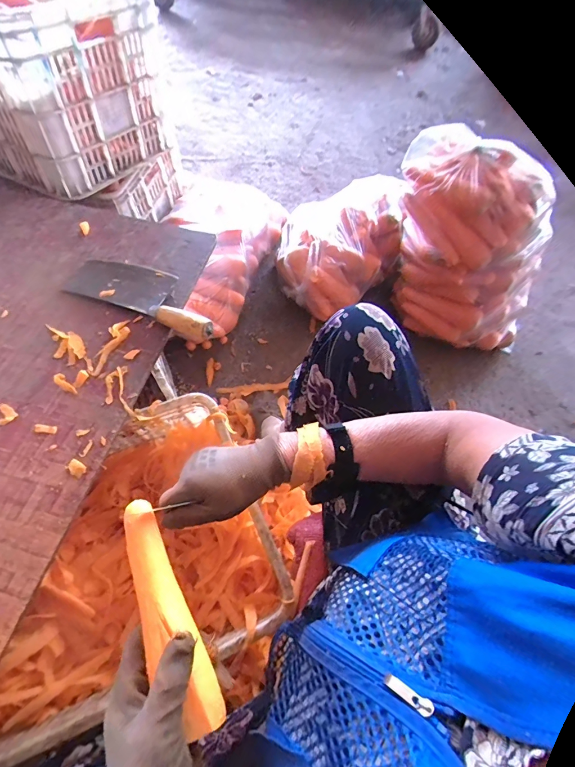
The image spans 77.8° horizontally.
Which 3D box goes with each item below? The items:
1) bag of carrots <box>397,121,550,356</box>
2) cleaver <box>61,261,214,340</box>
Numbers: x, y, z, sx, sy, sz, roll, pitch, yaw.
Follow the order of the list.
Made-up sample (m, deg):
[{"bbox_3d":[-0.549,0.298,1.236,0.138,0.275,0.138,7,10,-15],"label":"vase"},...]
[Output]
[{"bbox_3d":[0.415,-0.295,0.833,0.440,0.371,0.212,33,67,12],"label":"bag of carrots"},{"bbox_3d":[-0.224,-0.147,0.563,0.267,0.037,0.097,23,64,10],"label":"cleaver"}]

